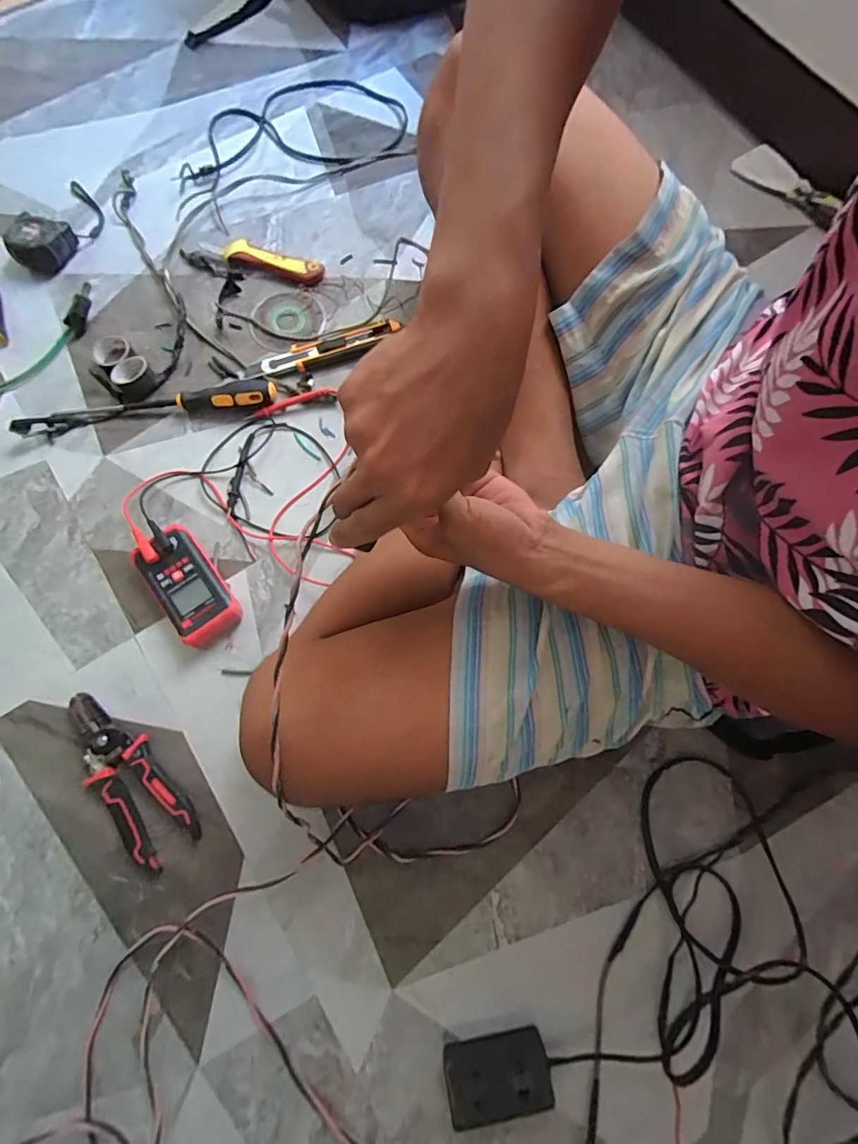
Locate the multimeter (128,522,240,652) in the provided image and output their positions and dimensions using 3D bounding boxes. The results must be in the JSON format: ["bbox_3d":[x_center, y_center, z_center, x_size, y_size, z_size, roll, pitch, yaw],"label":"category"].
[{"bbox_3d":[-0.245,0.010,0.488,0.059,0.031,0.130,-37,77,-11],"label":"multimeter"}]

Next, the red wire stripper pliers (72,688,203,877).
[{"bbox_3d":[-0.278,0.184,0.440,0.057,0.012,0.171,-40,78,-12],"label":"red wire stripper pliers"}]

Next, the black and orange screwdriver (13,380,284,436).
[{"bbox_3d":[-0.318,-0.185,0.547,0.286,0.028,0.040,-10,73,-4],"label":"black and orange screwdriver"}]

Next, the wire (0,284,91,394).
[{"bbox_3d":[-0.558,-0.273,0.566,0.301,0.035,0.147,-1,73,-1],"label":"wire"}]

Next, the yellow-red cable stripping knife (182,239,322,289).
[{"bbox_3d":[-0.228,-0.401,0.619,0.183,0.020,0.044,11,73,2],"label":"yellow-red cable stripping knife"}]

